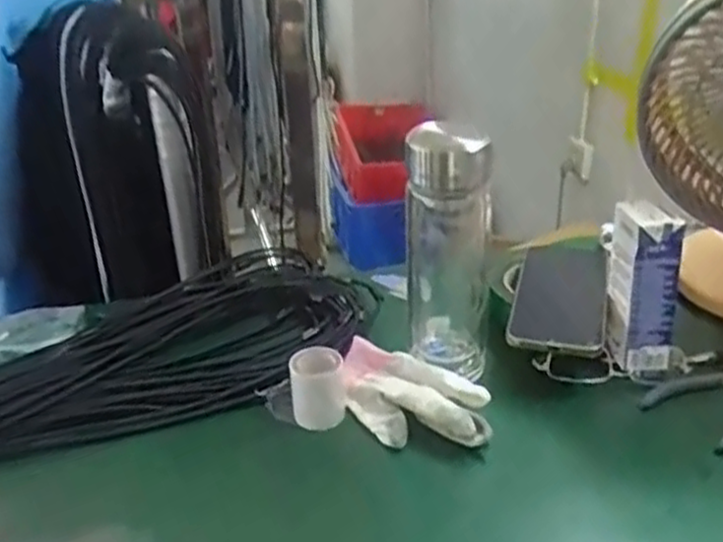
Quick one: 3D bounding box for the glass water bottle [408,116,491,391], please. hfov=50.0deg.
[{"bbox_3d":[0.072,-0.022,0.633,0.069,0.201,0.072,5,29,9],"label":"glass water bottle"}]

